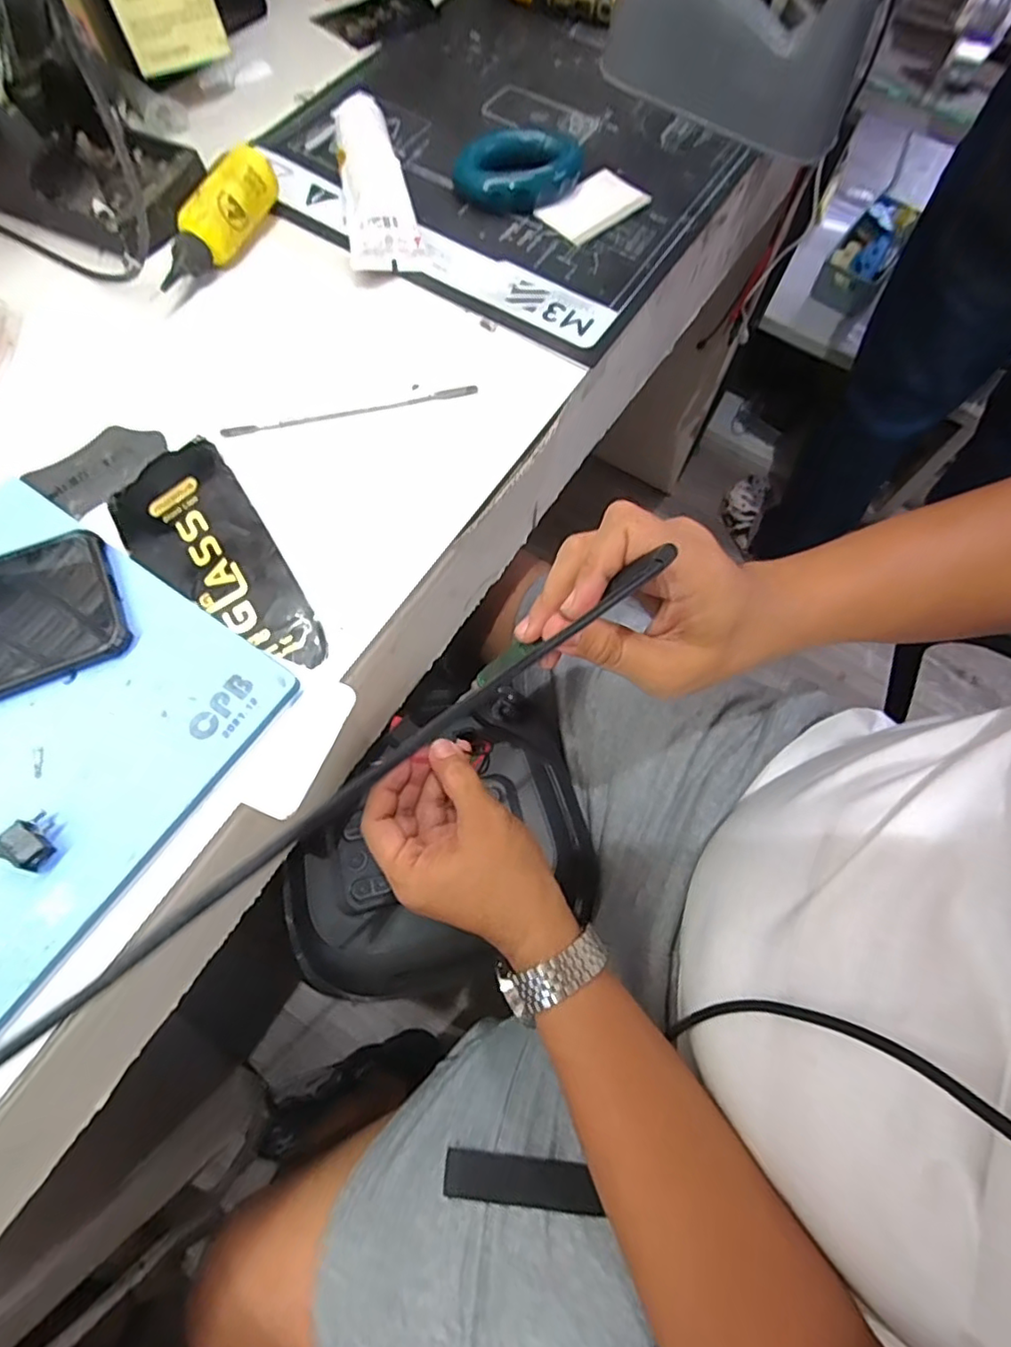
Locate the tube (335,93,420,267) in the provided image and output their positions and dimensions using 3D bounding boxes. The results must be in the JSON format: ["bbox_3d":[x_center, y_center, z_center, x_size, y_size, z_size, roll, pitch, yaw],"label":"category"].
[{"bbox_3d":[-0.093,-0.354,0.434,0.051,0.041,0.143,-8,68,-6],"label":"tube"}]

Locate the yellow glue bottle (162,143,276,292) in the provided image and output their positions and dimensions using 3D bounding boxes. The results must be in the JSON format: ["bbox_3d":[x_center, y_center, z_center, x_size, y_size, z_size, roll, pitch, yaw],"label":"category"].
[{"bbox_3d":[-0.196,-0.309,0.416,0.030,0.042,0.112,23,68,7],"label":"yellow glue bottle"}]

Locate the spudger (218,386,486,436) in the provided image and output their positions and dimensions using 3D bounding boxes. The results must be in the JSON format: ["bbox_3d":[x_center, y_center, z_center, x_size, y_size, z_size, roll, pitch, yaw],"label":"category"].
[{"bbox_3d":[-0.097,-0.168,0.383,0.161,0.004,0.008,-15,69,-9],"label":"spudger"}]

